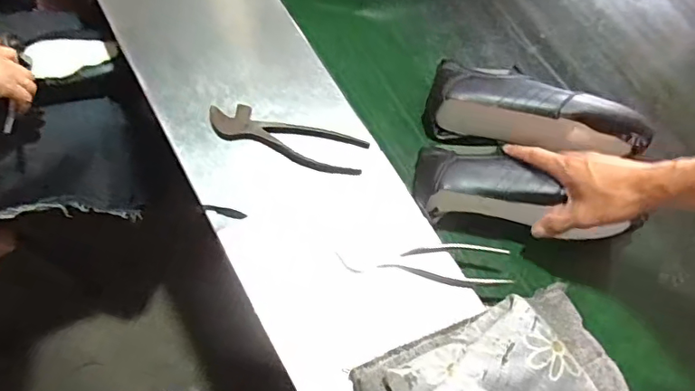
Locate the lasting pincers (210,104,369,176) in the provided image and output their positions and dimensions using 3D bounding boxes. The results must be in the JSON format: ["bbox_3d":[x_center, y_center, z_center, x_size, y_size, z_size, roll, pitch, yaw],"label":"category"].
[{"bbox_3d":[-0.075,-0.069,0.646,0.194,0.010,0.055,16,66,4],"label":"lasting pincers"}]

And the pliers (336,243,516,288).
[{"bbox_3d":[0.086,0.074,0.592,0.189,0.012,0.047,5,65,-1],"label":"pliers"}]

